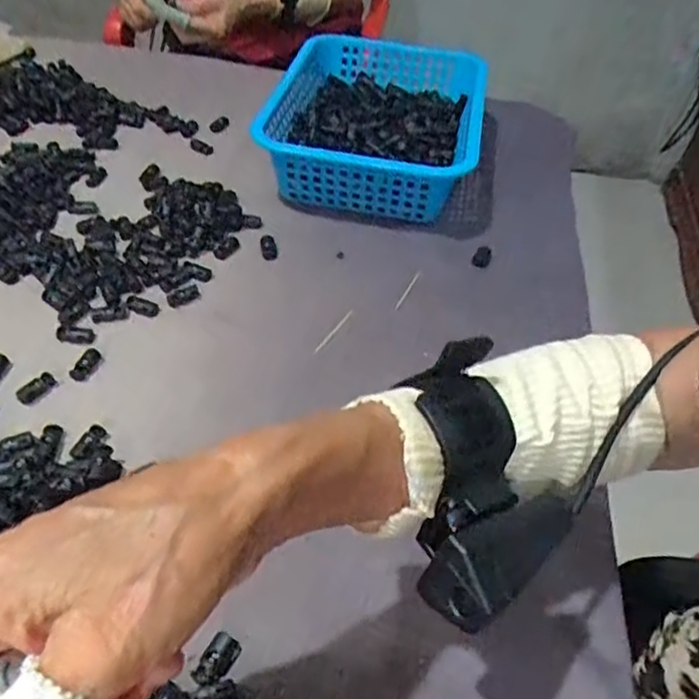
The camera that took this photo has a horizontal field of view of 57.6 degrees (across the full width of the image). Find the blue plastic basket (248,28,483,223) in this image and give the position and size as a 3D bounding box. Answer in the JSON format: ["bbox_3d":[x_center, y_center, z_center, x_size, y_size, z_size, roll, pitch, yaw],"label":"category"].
[{"bbox_3d":[0.031,-0.253,0.707,0.206,0.092,0.280,12,46,5],"label":"blue plastic basket"}]

